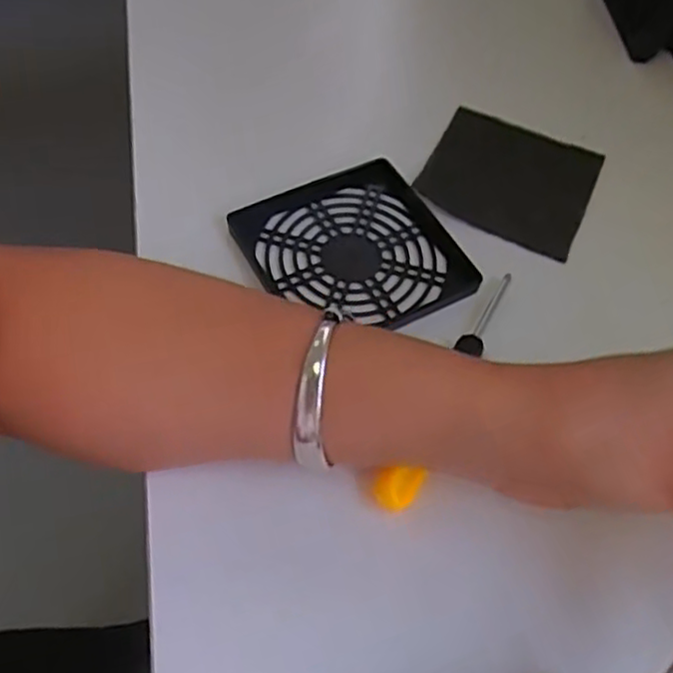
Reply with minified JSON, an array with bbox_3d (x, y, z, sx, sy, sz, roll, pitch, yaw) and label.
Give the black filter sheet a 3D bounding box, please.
[{"bbox_3d":[0.098,-0.089,0.400,0.090,0.008,0.084,22,64,14],"label":"black filter sheet"}]

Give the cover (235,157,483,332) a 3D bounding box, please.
[{"bbox_3d":[0.008,-0.045,0.362,0.097,0.010,0.097,-21,61,-17],"label":"cover"}]

